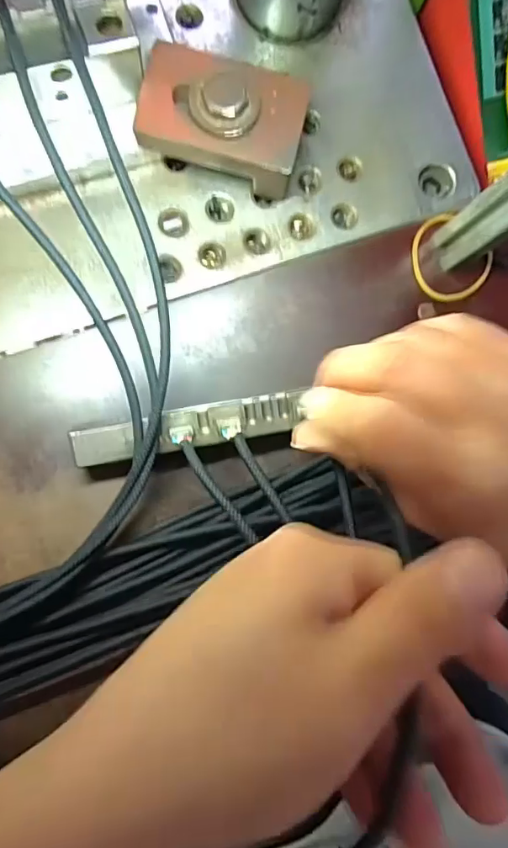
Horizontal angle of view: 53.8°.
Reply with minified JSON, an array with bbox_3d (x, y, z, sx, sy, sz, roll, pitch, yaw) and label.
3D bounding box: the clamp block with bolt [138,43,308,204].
[{"bbox_3d":[-0.014,-0.142,0.237,0.073,0.039,0.047,11,86,-6],"label":"clamp block with bolt"}]

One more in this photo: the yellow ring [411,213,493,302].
[{"bbox_3d":[0.102,-0.087,0.267,0.044,0.007,0.039,43,83,-2],"label":"yellow ring"}]

